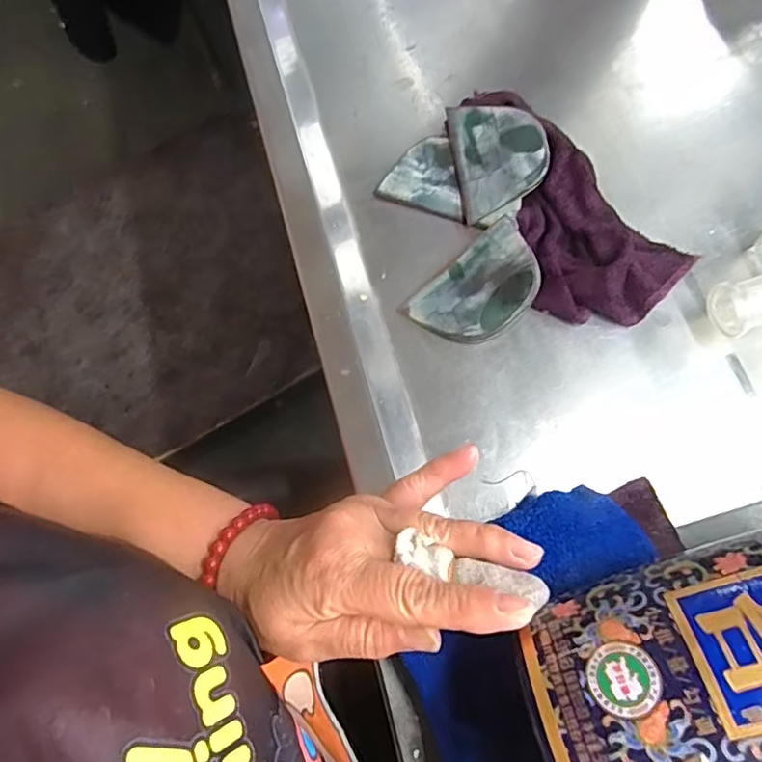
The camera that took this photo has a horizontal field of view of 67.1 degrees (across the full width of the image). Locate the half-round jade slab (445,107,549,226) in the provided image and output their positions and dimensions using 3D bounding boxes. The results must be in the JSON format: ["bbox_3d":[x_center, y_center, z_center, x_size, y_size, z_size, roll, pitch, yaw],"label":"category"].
[{"bbox_3d":[0.078,-0.151,0.380,0.059,0.005,0.080,-12,78,14],"label":"half-round jade slab"}]

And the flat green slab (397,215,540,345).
[{"bbox_3d":[0.063,-0.056,0.359,0.087,0.009,0.054,-41,67,-5],"label":"flat green slab"}]

